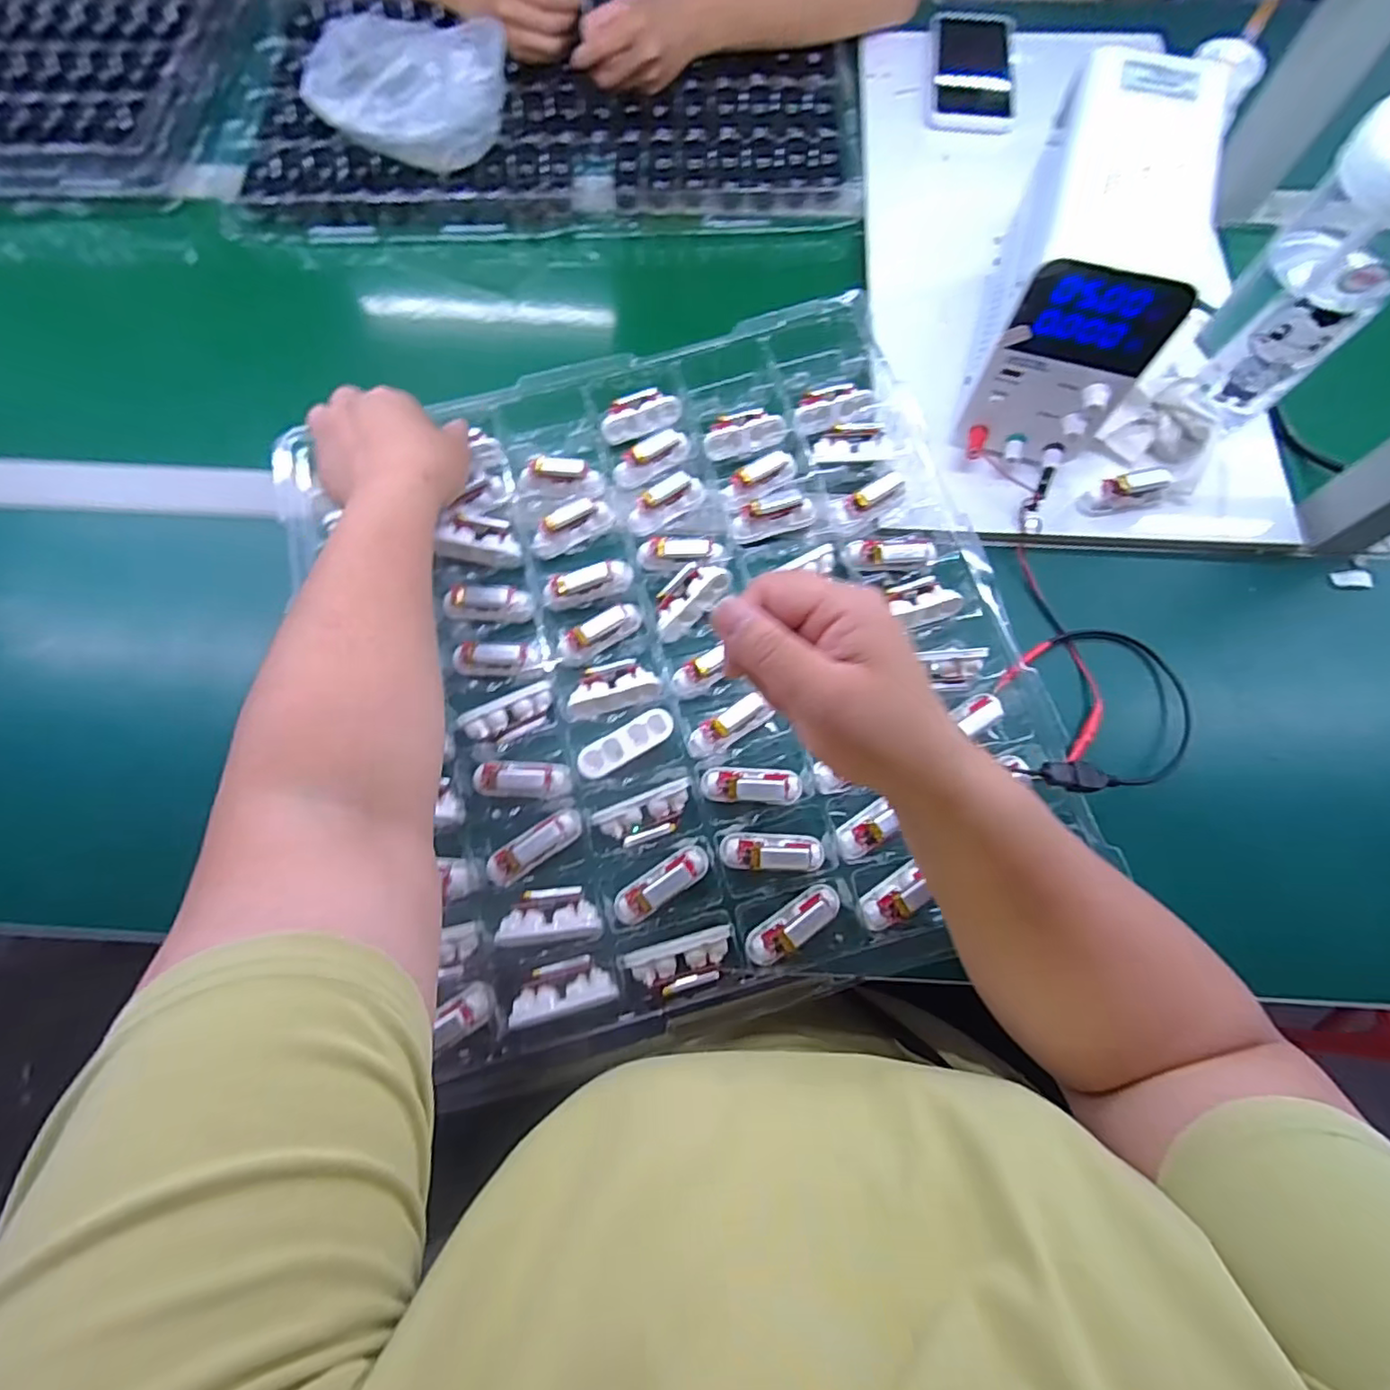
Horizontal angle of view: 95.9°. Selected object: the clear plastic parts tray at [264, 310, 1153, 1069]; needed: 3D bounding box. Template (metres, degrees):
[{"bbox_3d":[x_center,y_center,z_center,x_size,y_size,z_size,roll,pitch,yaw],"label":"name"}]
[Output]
[{"bbox_3d":[-0.016,-0.035,0.419,0.431,0.041,0.453,-20,74,-7],"label":"clear plastic parts tray"}]

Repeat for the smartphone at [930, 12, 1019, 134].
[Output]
[{"bbox_3d":[0.272,-0.609,0.611,0.078,0.012,0.164,6,71,2],"label":"smartphone"}]

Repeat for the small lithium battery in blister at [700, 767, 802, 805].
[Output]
[{"bbox_3d":[0.037,0.056,0.393,0.063,0.012,0.023,2,73,0],"label":"small lithium battery in blister"}]

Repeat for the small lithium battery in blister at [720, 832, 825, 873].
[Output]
[{"bbox_3d":[0.048,0.095,0.379,0.063,0.013,0.023,3,71,1],"label":"small lithium battery in blister"}]

